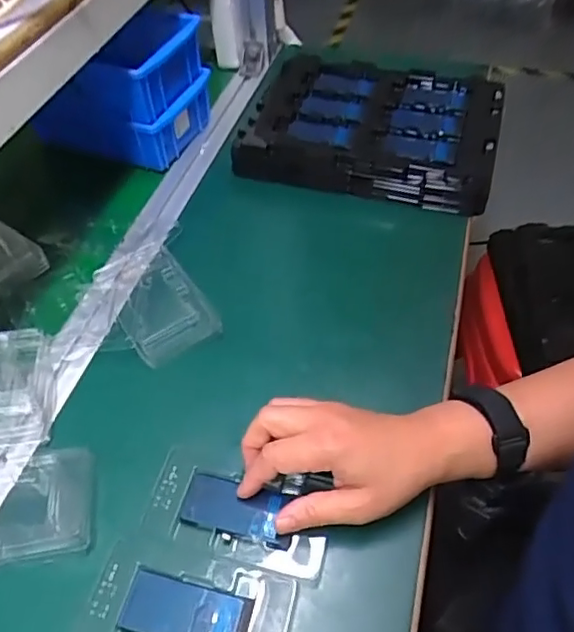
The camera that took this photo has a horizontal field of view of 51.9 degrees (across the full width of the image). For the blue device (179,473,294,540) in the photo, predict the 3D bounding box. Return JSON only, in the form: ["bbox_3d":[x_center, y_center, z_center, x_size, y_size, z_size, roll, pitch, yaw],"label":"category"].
[{"bbox_3d":[-0.037,0.133,0.413,0.069,0.005,0.036,8,52,10],"label":"blue device"}]

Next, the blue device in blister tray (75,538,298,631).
[{"bbox_3d":[-0.062,0.187,0.367,0.124,0.013,0.070,8,51,9],"label":"blue device in blister tray"}]

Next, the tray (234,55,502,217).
[{"bbox_3d":[0.101,-0.219,0.689,0.274,0.050,0.221,13,51,12],"label":"tray"}]

